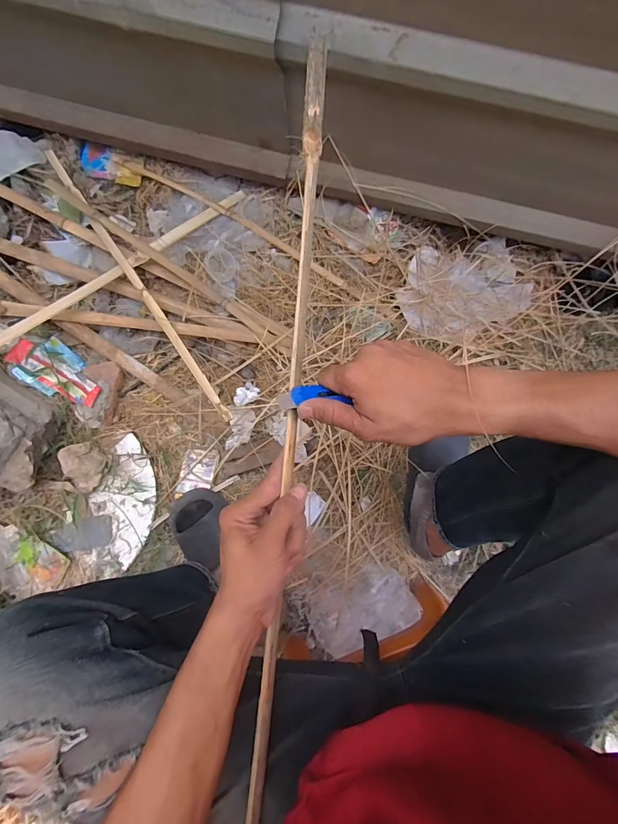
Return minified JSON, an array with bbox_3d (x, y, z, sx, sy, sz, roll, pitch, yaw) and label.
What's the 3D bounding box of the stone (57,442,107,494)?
[{"bbox_3d":[-0.449,0.111,0.766,0.072,0.043,0.095,-17,80,-5],"label":"stone"}]

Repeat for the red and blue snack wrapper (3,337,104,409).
[{"bbox_3d":[-0.518,-0.076,0.786,0.202,0.031,0.107,38,80,6],"label":"red and blue snack wrapper"}]

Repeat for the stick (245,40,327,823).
[{"bbox_3d":[-0.027,0.102,0.353,0.020,0.018,0.861,5,91,-1],"label":"stick"}]

